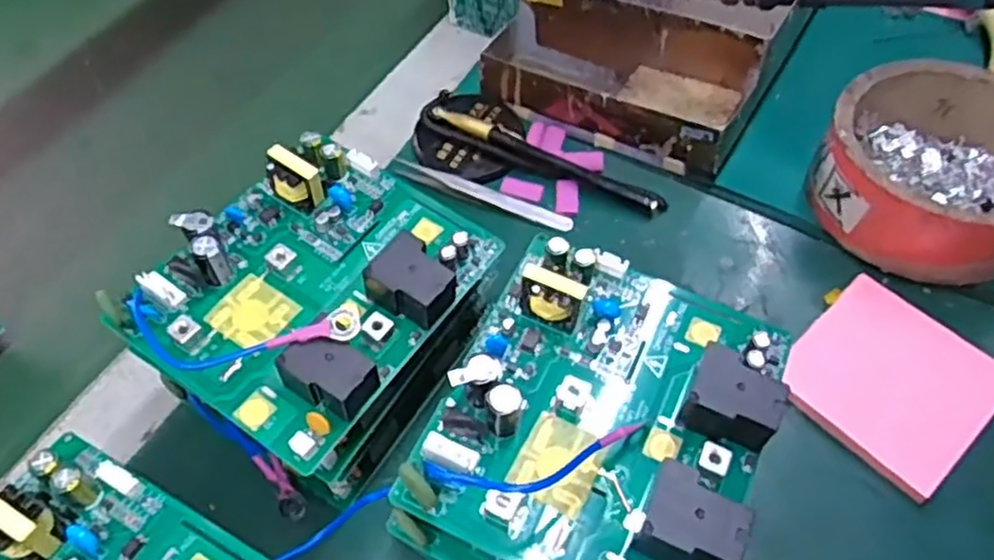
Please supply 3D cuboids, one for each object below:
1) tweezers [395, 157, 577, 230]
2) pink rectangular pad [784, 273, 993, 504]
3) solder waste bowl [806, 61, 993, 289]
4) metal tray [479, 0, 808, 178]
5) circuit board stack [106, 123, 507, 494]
[{"bbox_3d":[-0.009,-0.052,0.436,0.112,0.006,0.013,17,58,14],"label":"tweezers"},{"bbox_3d":[0.195,0.048,0.360,0.086,0.009,0.086,-37,61,-21],"label":"pink rectangular pad"},{"bbox_3d":[0.243,-0.059,0.405,0.113,0.054,0.116,-1,55,2],"label":"solder waste bowl"},{"bbox_3d":[0.145,-0.224,0.515,0.171,0.068,0.339,26,60,19],"label":"metal tray"},{"bbox_3d":[-0.072,0.020,0.333,0.122,0.099,0.136,30,62,22],"label":"circuit board stack"}]

